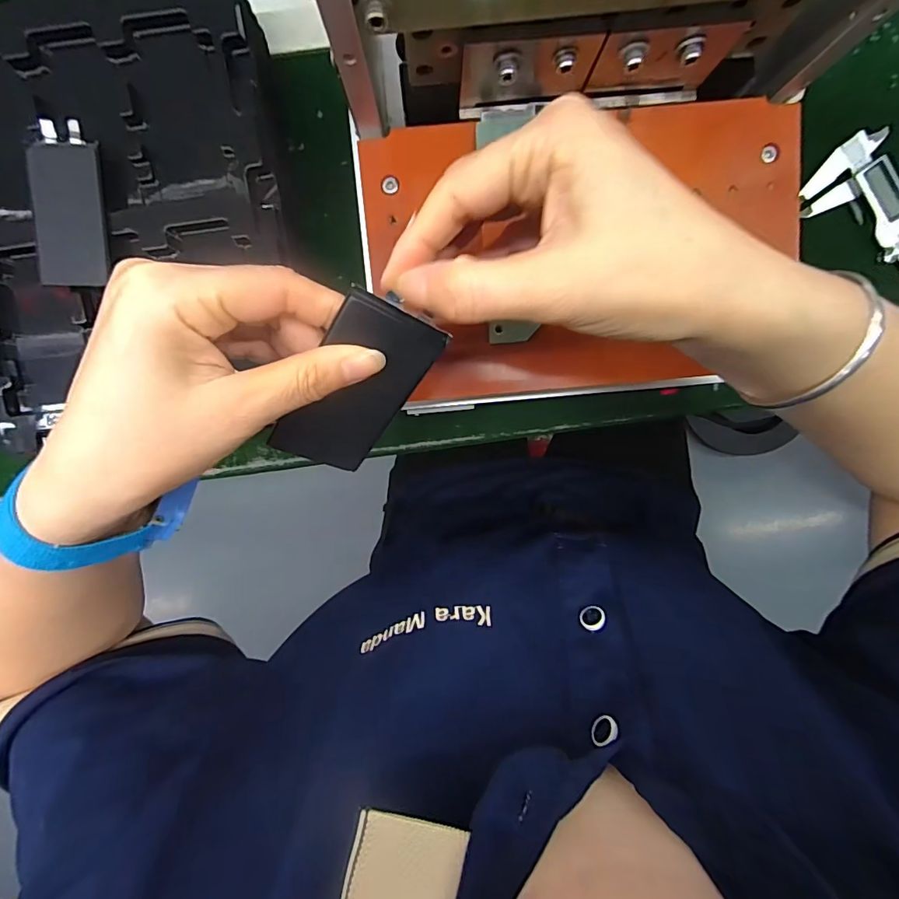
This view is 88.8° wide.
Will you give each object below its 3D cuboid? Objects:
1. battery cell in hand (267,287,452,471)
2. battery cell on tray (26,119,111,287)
[{"bbox_3d":[-0.041,-0.026,0.199,0.043,0.008,0.083,21,126,-30],"label":"battery cell in hand"},{"bbox_3d":[-0.241,-0.154,0.292,0.039,0.012,0.097,-1,99,-4],"label":"battery cell on tray"}]

